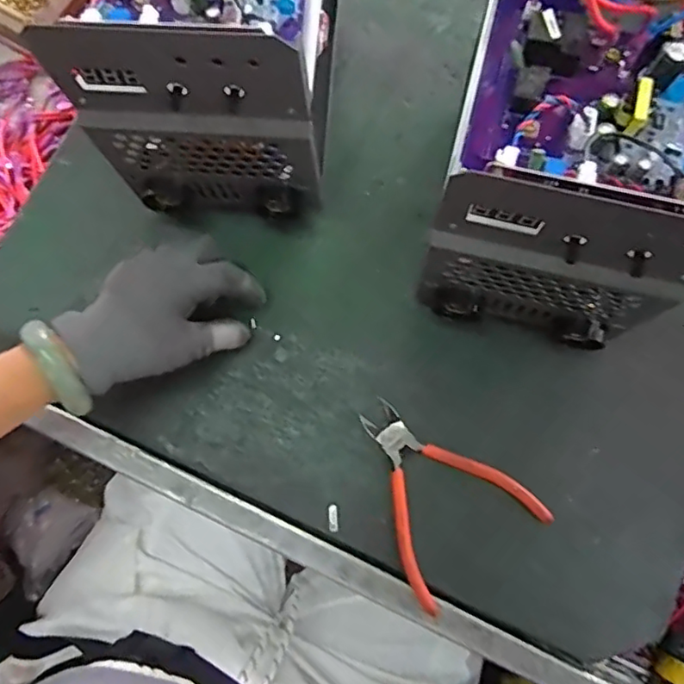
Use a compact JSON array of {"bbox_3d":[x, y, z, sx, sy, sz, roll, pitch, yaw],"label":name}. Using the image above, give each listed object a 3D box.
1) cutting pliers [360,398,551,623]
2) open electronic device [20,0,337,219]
[{"bbox_3d":[0.066,0.104,0.423,0.108,0.009,0.139,-35,79,-5],"label":"cutting pliers"},{"bbox_3d":[-0.086,-0.227,0.414,0.147,0.188,0.227,5,79,3],"label":"open electronic device"}]

